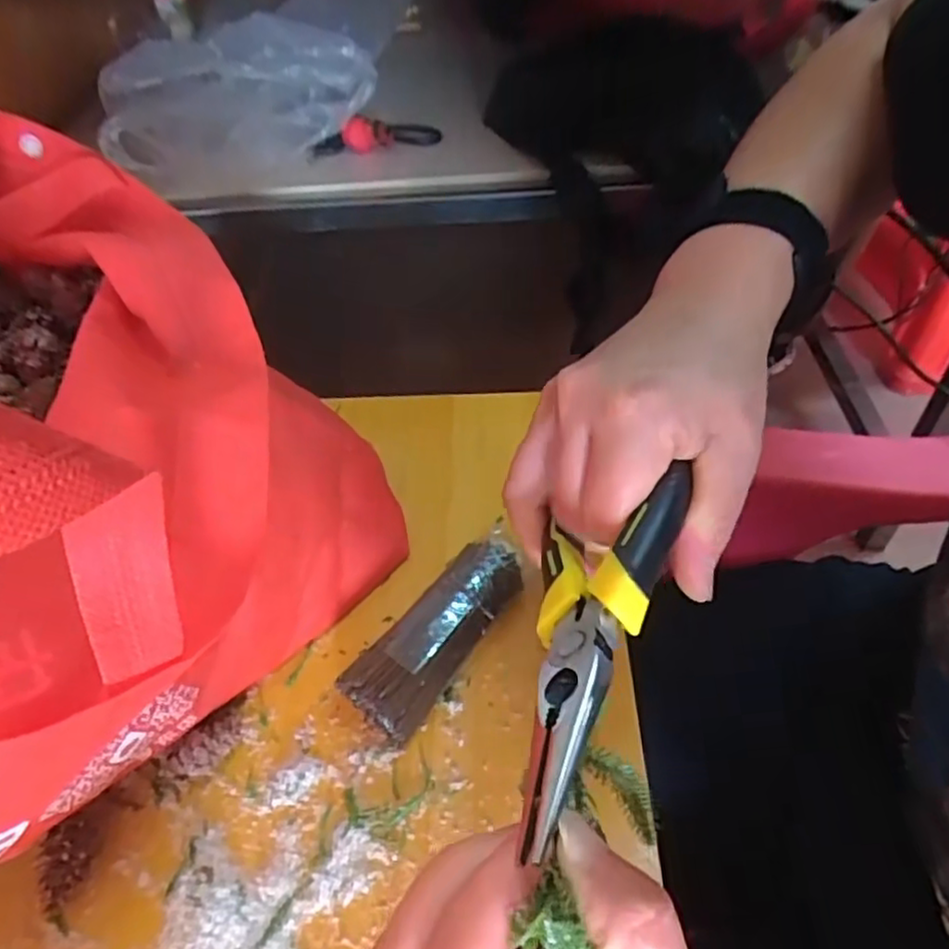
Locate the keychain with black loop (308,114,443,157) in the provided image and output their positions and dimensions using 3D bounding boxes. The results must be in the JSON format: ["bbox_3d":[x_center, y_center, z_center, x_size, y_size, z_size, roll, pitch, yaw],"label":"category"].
[{"bbox_3d":[-0.092,-0.316,0.628,0.122,0.036,0.032,-16,48,-11],"label":"keychain with black loop"}]

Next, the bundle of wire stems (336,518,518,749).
[{"bbox_3d":[-0.013,0.077,0.339,0.038,0.025,0.113,29,55,27],"label":"bundle of wire stems"}]

